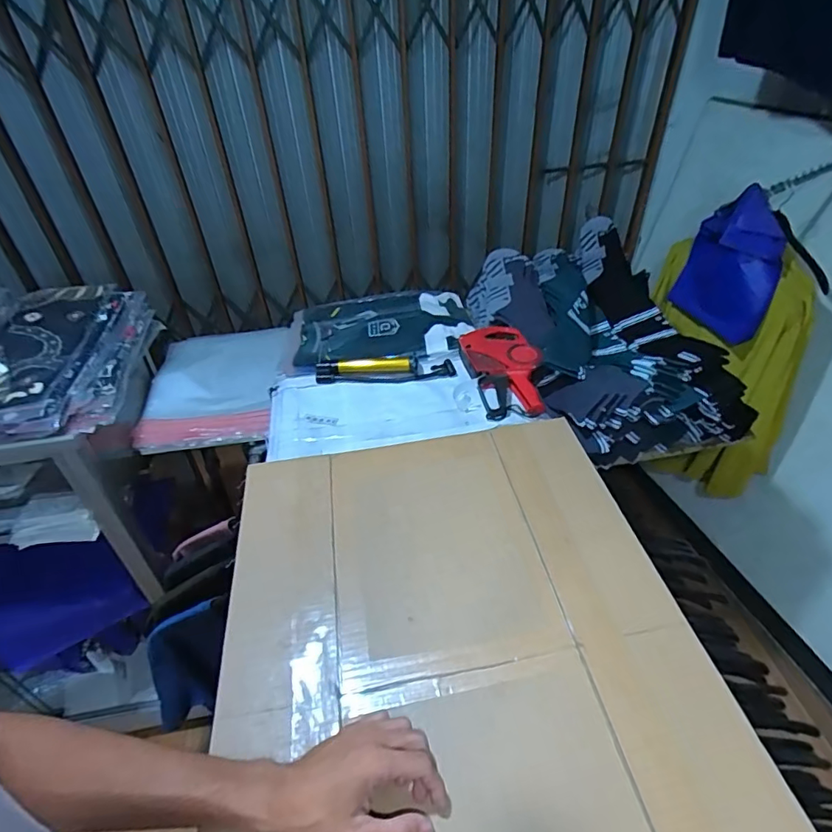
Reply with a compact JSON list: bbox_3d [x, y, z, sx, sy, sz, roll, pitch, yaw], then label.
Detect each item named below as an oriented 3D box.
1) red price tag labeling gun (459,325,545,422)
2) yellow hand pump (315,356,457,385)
[{"bbox_3d":[0.157,-0.089,0.907,0.115,0.044,0.224,-11,41,-5],"label":"red price tag labeling gun"},{"bbox_3d":[-0.057,-0.090,0.942,0.253,0.035,0.047,-6,41,0],"label":"yellow hand pump"}]

